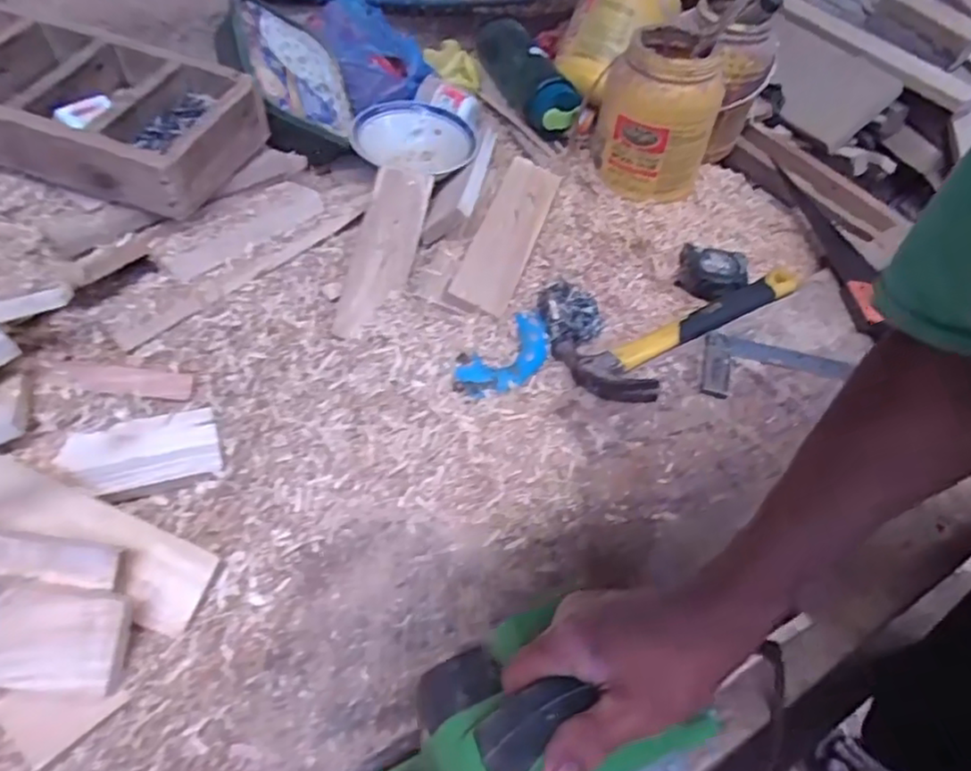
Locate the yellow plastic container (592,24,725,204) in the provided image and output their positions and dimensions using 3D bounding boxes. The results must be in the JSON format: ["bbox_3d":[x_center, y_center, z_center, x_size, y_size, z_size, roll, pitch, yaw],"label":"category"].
[{"bbox_3d":[0.244,-0.387,0.936,0.155,0.175,0.151,10,48,8],"label":"yellow plastic container"}]

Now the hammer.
[{"bbox_3d":[0.258,-0.064,0.780,0.340,0.028,0.113,-18,48,-15],"label":"hammer"}]

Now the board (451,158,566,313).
[{"bbox_3d":[0.032,-0.208,0.864,0.073,0.023,0.291,12,48,13],"label":"board"}]

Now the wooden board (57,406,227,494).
[{"bbox_3d":[-0.324,0.063,0.625,0.133,0.006,0.069,-12,61,-21],"label":"wooden board"}]

